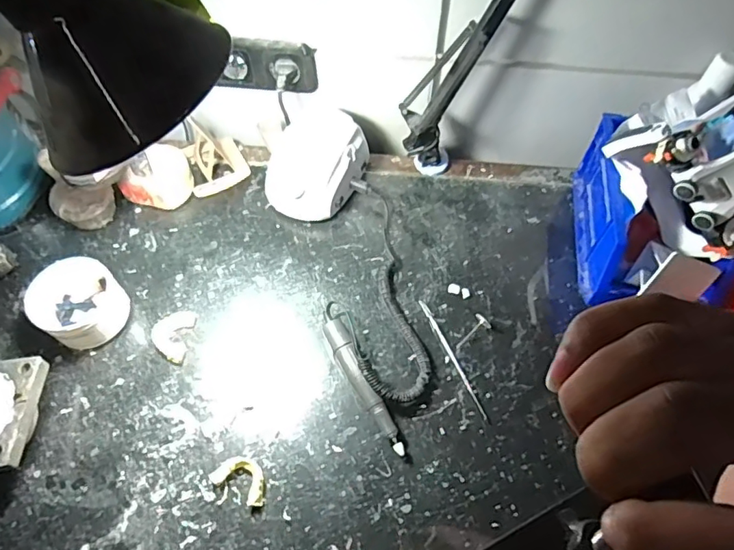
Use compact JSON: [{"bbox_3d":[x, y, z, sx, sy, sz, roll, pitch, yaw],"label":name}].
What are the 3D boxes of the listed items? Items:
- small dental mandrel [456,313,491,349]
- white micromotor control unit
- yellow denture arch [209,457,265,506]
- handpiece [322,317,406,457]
[{"bbox_3d":[0.129,0.069,0.629,0.021,0.017,0.050,35,66,15],"label":"small dental mandrel"},{"bbox_3d":[-0.072,-0.149,0.721,0.119,0.072,0.150,29,64,15],"label":"white micromotor control unit"},{"bbox_3d":[-0.130,0.211,0.548,0.061,0.007,0.037,26,63,14],"label":"yellow denture arch"},{"bbox_3d":[-0.005,0.124,0.592,0.025,0.031,0.166,-24,63,-13],"label":"handpiece"}]

